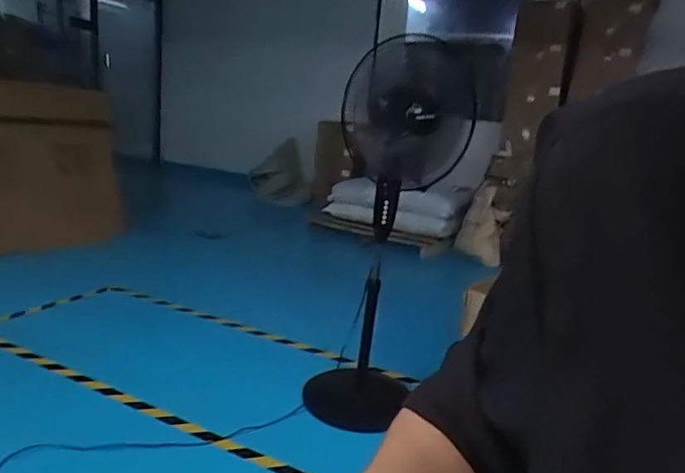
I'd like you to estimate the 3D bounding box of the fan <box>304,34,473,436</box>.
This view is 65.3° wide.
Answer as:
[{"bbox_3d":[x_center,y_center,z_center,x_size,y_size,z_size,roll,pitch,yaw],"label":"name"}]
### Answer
[{"bbox_3d":[0.141,0.050,1.693,0.361,1.224,0.474,7,13,5],"label":"fan"}]

